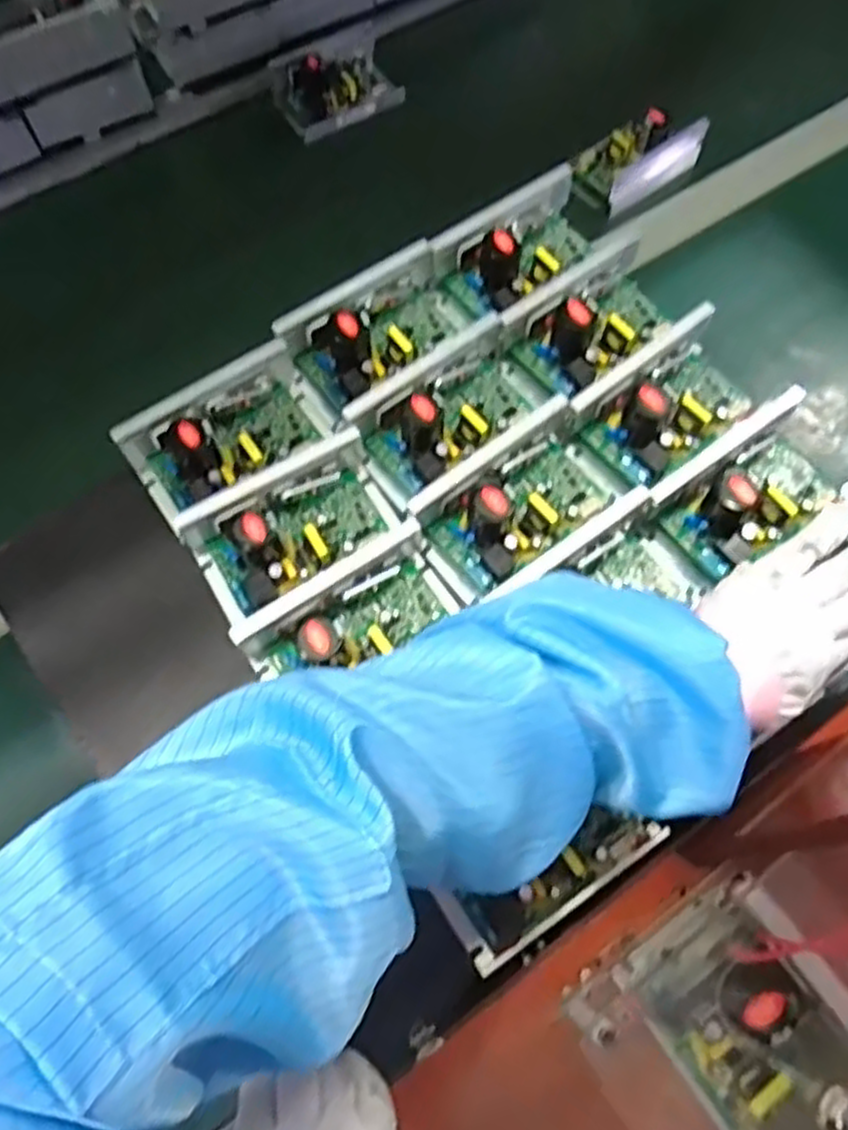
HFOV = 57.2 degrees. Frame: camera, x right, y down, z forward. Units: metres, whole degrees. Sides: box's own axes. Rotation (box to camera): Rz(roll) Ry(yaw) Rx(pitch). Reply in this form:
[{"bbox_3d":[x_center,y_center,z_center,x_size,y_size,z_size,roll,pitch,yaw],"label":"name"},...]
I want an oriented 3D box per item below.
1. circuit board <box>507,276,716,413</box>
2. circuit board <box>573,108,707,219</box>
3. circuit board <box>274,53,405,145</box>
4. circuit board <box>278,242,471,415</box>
[{"bbox_3d":[0.128,-0.161,0.548,0.119,0.041,0.080,-35,71,-12],"label":"circuit board"},{"bbox_3d":[0.218,-0.425,0.799,0.143,0.048,0.082,-33,71,-11],"label":"circuit board"},{"bbox_3d":[-0.096,-0.533,0.861,0.132,0.047,0.079,-27,70,-9],"label":"circuit board"},{"bbox_3d":[-0.027,-0.165,0.556,0.141,0.059,0.075,-36,72,-12],"label":"circuit board"}]

